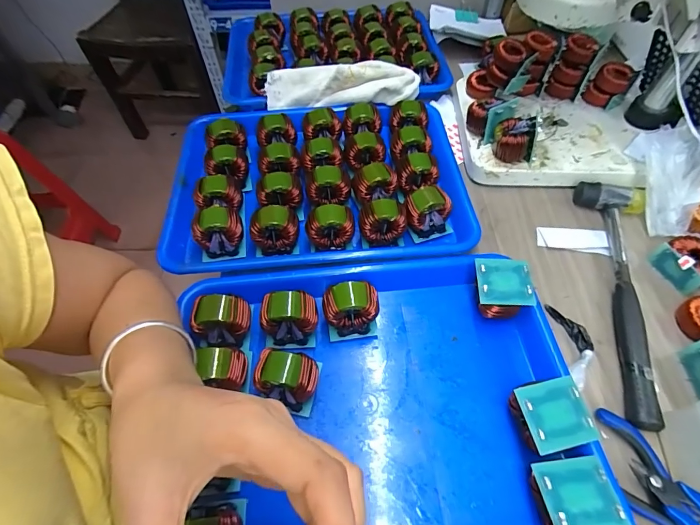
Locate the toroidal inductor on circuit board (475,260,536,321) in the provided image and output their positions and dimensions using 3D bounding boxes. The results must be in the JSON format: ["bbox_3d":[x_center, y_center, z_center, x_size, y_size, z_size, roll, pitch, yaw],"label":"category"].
[{"bbox_3d":[0.137,0.029,0.353,0.048,0.051,0.042,3,56,3],"label":"toroidal inductor on circuit board"}]

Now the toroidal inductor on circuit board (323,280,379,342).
[{"bbox_3d":[0.001,0.045,0.343,0.047,0.051,0.034,-5,56,-2],"label":"toroidal inductor on circuit board"}]

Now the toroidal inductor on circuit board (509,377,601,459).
[{"bbox_3d":[0.149,0.119,0.289,0.046,0.043,0.046,-11,56,-6],"label":"toroidal inductor on circuit board"}]

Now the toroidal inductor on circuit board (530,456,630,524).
[{"bbox_3d":[0.148,0.162,0.257,0.045,0.043,0.046,-6,56,-3],"label":"toroidal inductor on circuit board"}]

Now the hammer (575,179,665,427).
[{"bbox_3d":[0.269,0.023,0.369,0.053,0.027,0.263,7,56,6],"label":"hammer"}]

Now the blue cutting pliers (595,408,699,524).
[{"bbox_3d":[0.241,0.179,0.270,0.145,0.024,0.061,39,65,24],"label":"blue cutting pliers"}]

